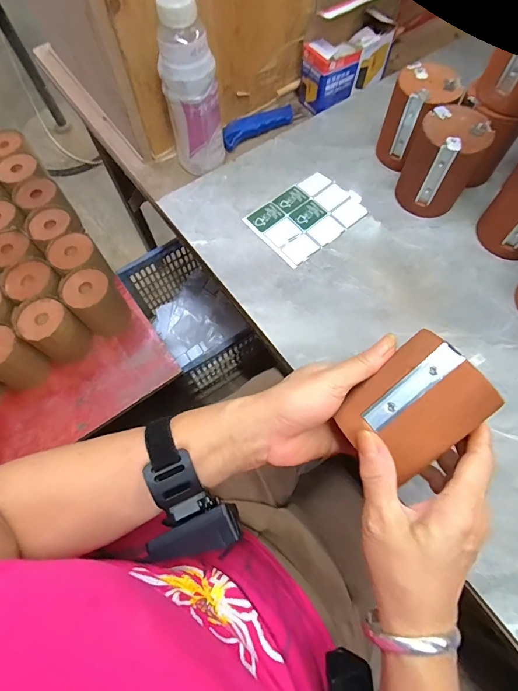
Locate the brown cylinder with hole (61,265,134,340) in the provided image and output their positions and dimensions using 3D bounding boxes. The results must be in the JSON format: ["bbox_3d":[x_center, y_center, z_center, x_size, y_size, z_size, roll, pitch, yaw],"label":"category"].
[{"bbox_3d":[-0.297,-0.077,0.690,0.086,0.106,0.083,-1,68,1],"label":"brown cylinder with hole"}]

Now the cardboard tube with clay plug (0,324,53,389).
[{"bbox_3d":[-0.429,0.022,0.648,0.084,0.105,0.077,33,73,14],"label":"cardboard tube with clay plug"}]

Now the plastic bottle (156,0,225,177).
[{"bbox_3d":[-0.086,-0.305,0.461,0.059,0.187,0.054,0,66,1],"label":"plastic bottle"}]

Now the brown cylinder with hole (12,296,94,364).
[{"bbox_3d":[-0.359,-0.023,0.663,0.096,0.098,0.077,31,70,13],"label":"brown cylinder with hole"}]

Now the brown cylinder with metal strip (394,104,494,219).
[{"bbox_3d":[0.222,-0.221,0.465,0.079,0.104,0.072,29,70,13],"label":"brown cylinder with metal strip"}]

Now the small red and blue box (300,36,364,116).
[{"bbox_3d":[0.104,-0.410,0.567,0.070,0.076,0.058,-28,69,-11],"label":"small red and blue box"}]

